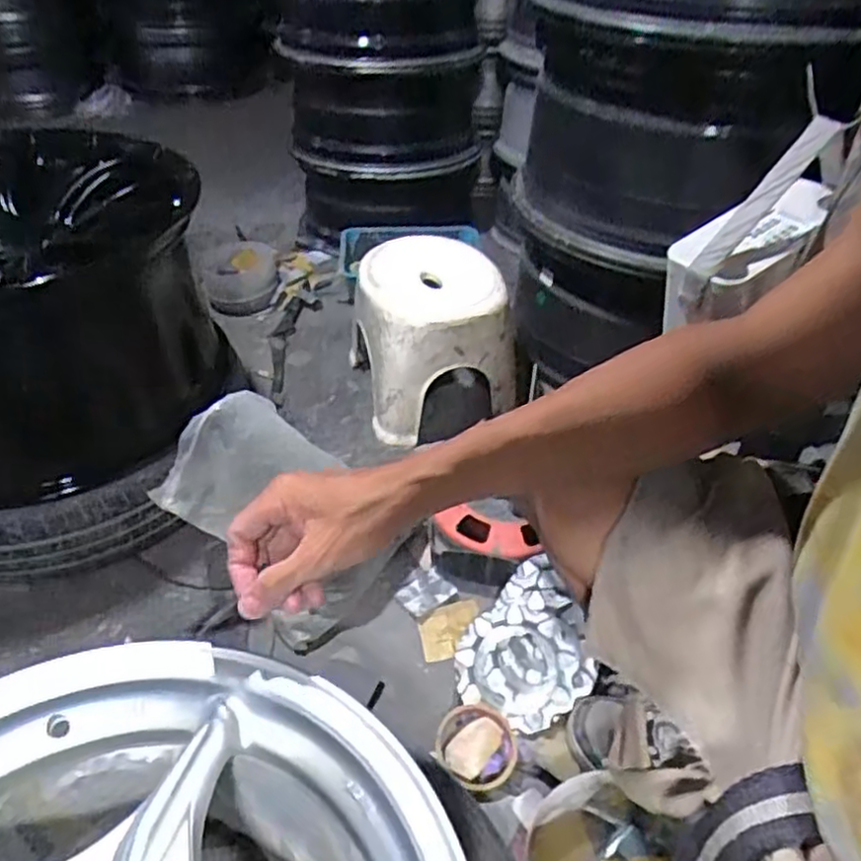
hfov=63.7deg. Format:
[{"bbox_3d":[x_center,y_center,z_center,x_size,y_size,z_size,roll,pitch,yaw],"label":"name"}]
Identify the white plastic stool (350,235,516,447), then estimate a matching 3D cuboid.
[{"bbox_3d":[-0.004,-0.142,1.183,0.232,0.308,0.245,1,40,-1],"label":"white plastic stool"}]

